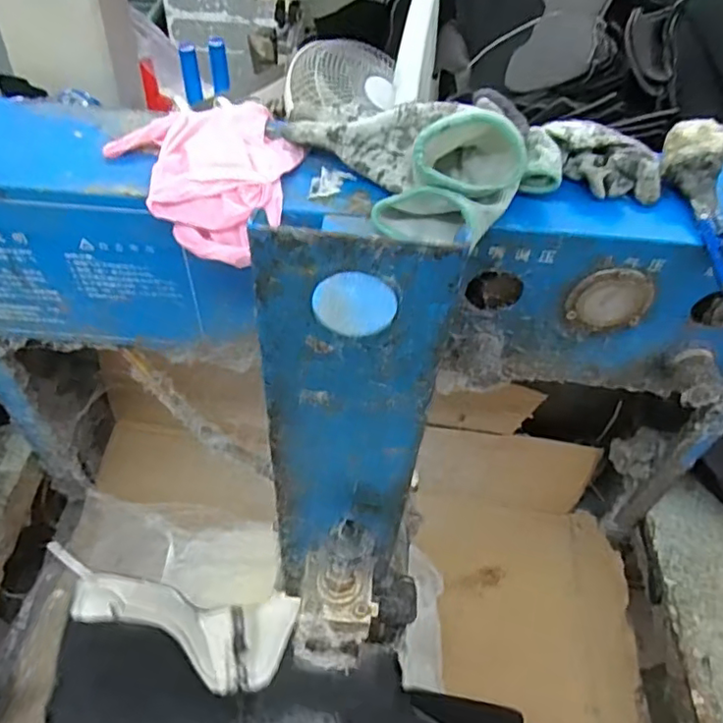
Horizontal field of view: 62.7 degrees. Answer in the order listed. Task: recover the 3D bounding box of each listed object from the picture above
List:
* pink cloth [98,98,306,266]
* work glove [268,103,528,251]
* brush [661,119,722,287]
[{"bbox_3d":[-0.089,-0.125,0.400,0.117,0.036,0.140,-27,58,-24],"label":"pink cloth"},{"bbox_3d":[0.021,-0.145,0.387,0.089,0.065,0.180,-35,61,-28],"label":"work glove"},{"bbox_3d":[0.230,-0.101,0.388,0.032,0.026,0.129,0,70,-5],"label":"brush"}]

